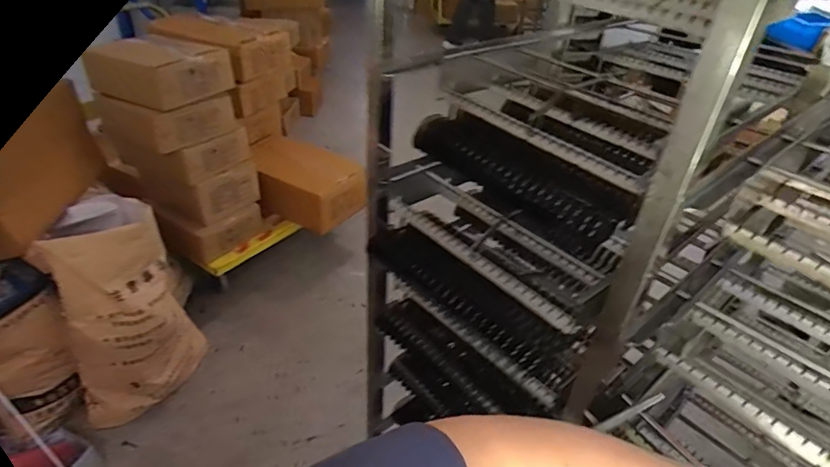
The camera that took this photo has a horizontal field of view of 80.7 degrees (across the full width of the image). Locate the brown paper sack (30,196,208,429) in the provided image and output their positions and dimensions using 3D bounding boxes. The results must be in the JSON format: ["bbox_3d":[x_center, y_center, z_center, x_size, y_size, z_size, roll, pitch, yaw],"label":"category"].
[{"bbox_3d":[-0.853,0.219,1.435,0.276,0.686,0.302,-5,37,-11],"label":"brown paper sack"}]

